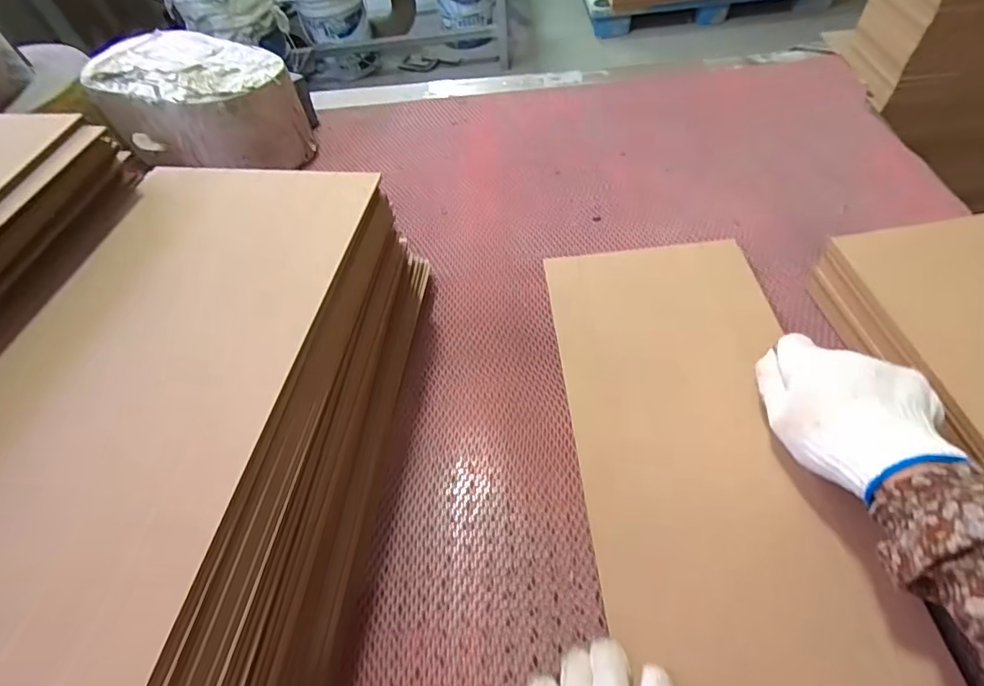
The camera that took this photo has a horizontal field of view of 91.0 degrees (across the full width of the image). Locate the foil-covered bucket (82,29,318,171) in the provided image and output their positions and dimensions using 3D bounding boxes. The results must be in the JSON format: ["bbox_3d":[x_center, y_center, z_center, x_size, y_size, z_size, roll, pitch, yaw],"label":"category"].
[{"bbox_3d":[-0.392,-0.323,0.659,0.279,0.112,0.163,25,61,20],"label":"foil-covered bucket"}]

